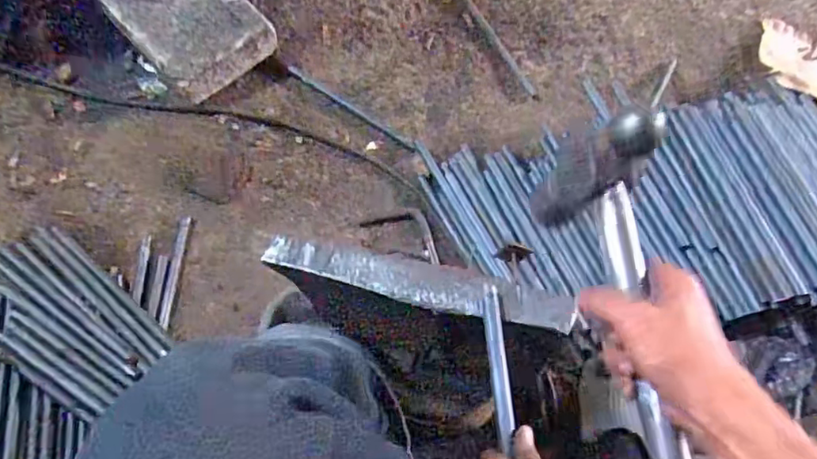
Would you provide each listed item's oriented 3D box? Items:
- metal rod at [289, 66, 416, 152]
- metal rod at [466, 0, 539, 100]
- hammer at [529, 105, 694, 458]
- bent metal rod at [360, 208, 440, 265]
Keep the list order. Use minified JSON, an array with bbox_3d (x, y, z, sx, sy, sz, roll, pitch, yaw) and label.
[{"bbox_3d":[-0.110,-0.229,1.111,0.297,0.012,0.016,34,66,13],"label":"metal rod"},{"bbox_3d":[0.182,-0.401,1.230,0.019,0.017,0.360,-20,66,-13],"label":"metal rod"},{"bbox_3d":[0.149,0.053,0.400,0.058,0.097,0.248,-8,79,-8],"label":"hammer"},{"bbox_3d":[0.003,-0.002,1.001,0.149,0.021,0.077,32,65,12],"label":"bent metal rod"}]

